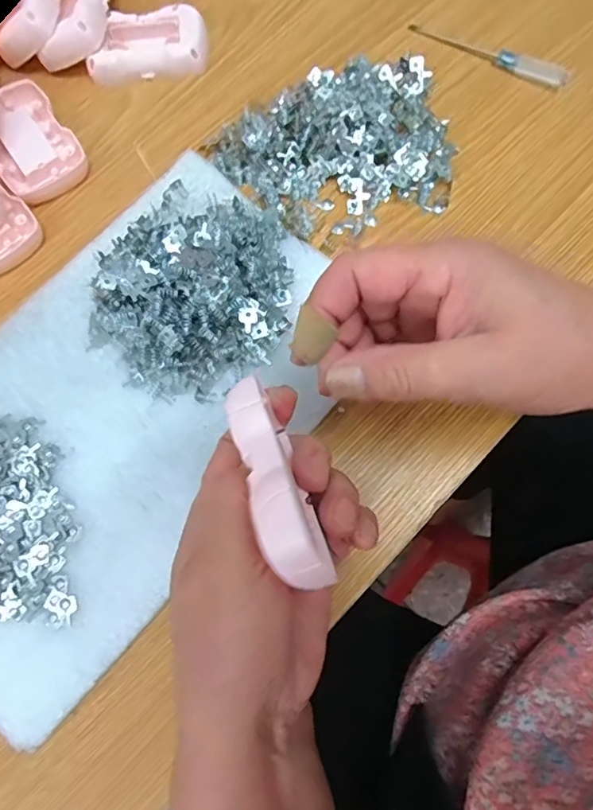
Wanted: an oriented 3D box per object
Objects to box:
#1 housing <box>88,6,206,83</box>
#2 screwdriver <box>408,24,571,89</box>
[{"bbox_3d":[-0.105,-0.255,0.359,0.081,0.014,0.045,-7,75,0],"label":"housing"},{"bbox_3d":[0.134,-0.248,0.353,0.115,0.014,0.010,29,78,9],"label":"screwdriver"}]

